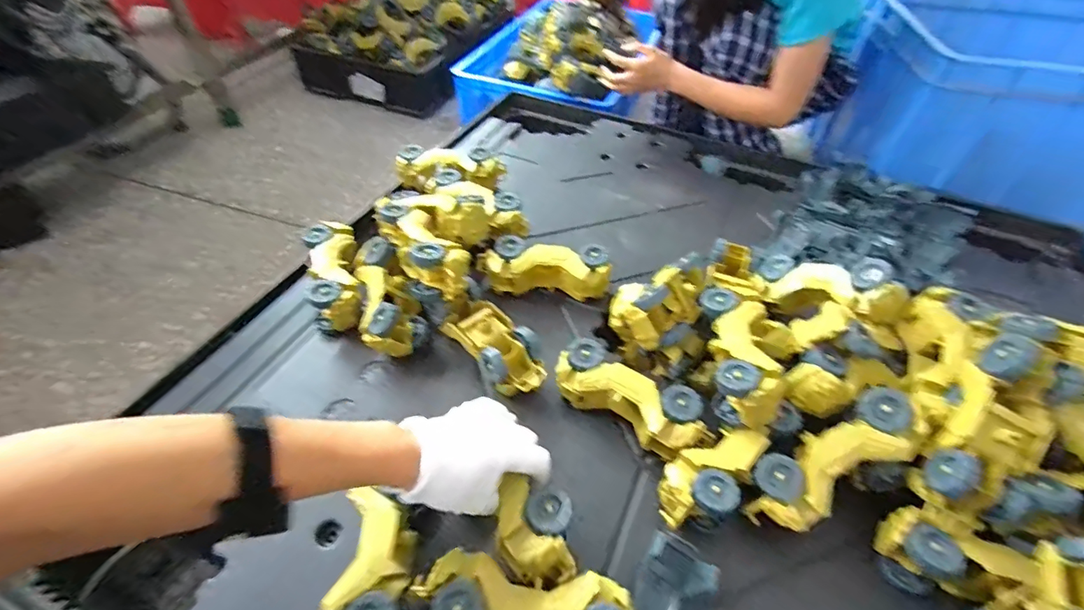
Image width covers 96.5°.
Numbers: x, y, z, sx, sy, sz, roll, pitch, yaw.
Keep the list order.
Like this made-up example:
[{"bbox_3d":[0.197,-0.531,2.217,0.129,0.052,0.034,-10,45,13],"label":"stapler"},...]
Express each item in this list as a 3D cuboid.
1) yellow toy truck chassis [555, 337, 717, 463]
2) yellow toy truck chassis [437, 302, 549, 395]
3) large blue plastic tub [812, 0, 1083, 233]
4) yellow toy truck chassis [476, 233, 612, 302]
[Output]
[{"bbox_3d":[0.094,0.107,0.519,0.170,0.063,0.065,31,54,23],"label":"yellow toy truck chassis"},{"bbox_3d":[-0.054,0.051,0.558,0.066,0.062,0.138,-28,55,-25],"label":"yellow toy truck chassis"},{"bbox_3d":[0.888,-0.389,0.928,0.565,0.260,0.498,16,49,12],"label":"large blue plastic tub"},{"bbox_3d":[0.003,-0.047,0.650,0.173,0.053,0.065,6,48,3],"label":"yellow toy truck chassis"}]

